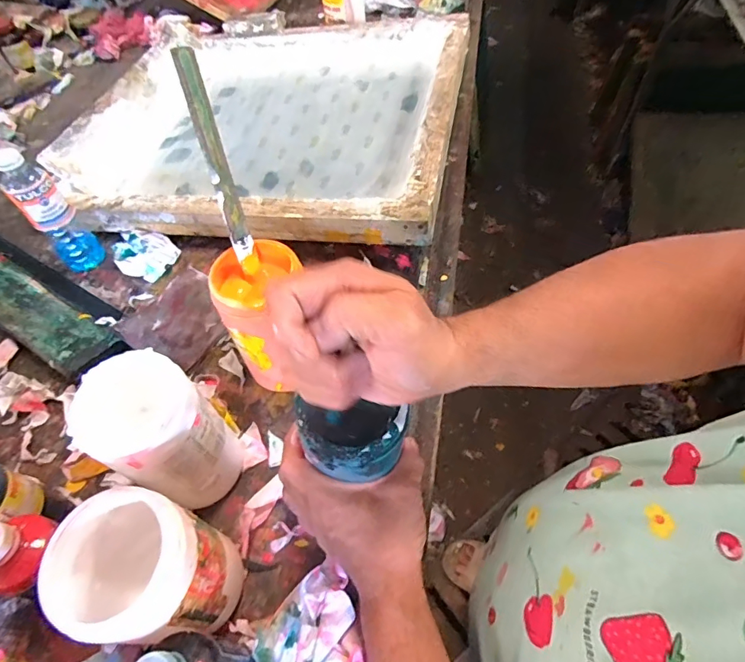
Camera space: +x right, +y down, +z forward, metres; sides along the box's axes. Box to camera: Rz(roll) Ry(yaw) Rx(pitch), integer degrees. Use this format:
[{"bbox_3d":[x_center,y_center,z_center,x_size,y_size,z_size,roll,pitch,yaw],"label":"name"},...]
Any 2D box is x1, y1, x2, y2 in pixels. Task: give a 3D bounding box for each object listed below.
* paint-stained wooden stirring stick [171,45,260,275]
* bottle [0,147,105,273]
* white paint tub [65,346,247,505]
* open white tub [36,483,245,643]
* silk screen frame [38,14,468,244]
[{"bbox_3d":[-0.144,-0.150,0.433,0.020,0.199,0.008,-14,27,-6],"label":"paint-stained wooden stirring stick"},{"bbox_3d":[-0.455,-0.170,0.647,0.052,0.164,0.060,34,64,24],"label":"bottle"},{"bbox_3d":[-0.194,0.104,0.445,0.089,0.170,0.094,-2,55,3],"label":"white paint tub"},{"bbox_3d":[-0.172,0.199,0.378,0.094,0.171,0.089,-2,55,3],"label":"open white tub"},{"bbox_3d":[-0.176,-0.413,0.857,0.643,0.078,0.624,7,56,9],"label":"silk screen frame"}]

